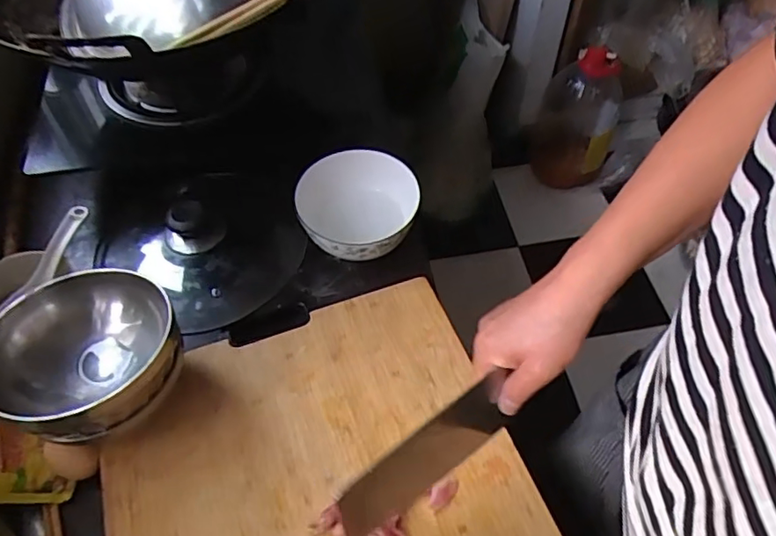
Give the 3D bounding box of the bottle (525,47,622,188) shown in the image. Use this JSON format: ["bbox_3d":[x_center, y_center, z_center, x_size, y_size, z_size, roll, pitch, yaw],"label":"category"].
[{"bbox_3d":[0.526,-0.422,1.595,0.220,0.361,0.221,23,58,16],"label":"bottle"}]

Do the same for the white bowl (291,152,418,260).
[{"bbox_3d":[-0.034,-0.066,0.646,0.129,0.064,0.125,-1,55,1],"label":"white bowl"}]

